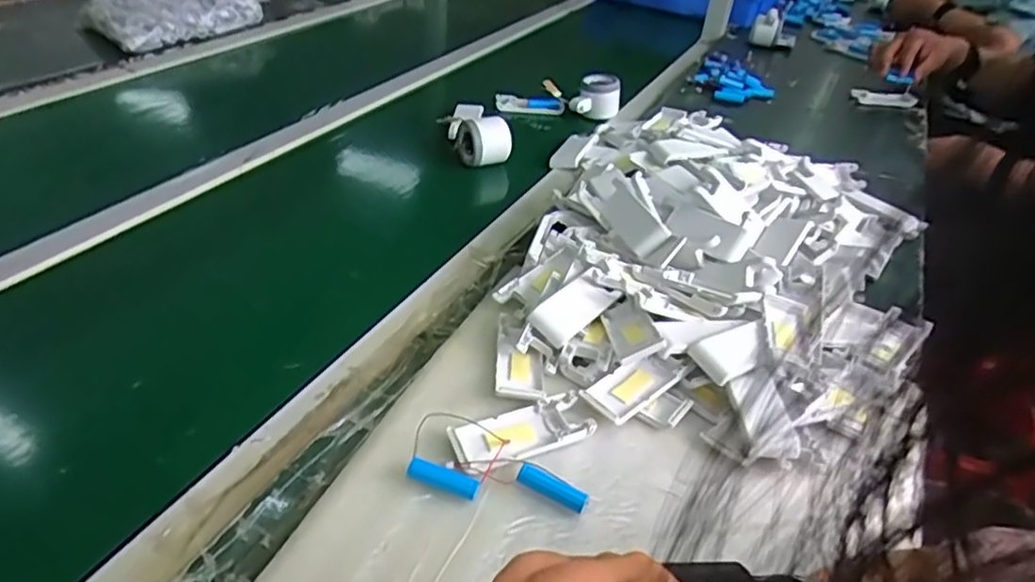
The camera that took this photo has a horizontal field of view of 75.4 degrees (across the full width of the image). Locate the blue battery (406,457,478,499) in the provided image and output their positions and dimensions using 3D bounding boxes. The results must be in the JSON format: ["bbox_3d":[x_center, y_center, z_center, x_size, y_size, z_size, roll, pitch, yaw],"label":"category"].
[{"bbox_3d":[-0.052,0.130,0.465,0.050,0.013,0.012,15,37,12],"label":"blue battery"}]

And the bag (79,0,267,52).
[{"bbox_3d":[-0.579,-0.501,1.175,0.149,0.072,0.293,31,43,30],"label":"bag"}]

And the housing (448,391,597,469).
[{"bbox_3d":[0.004,0.105,0.499,0.102,0.013,0.045,-11,40,-21],"label":"housing"}]

